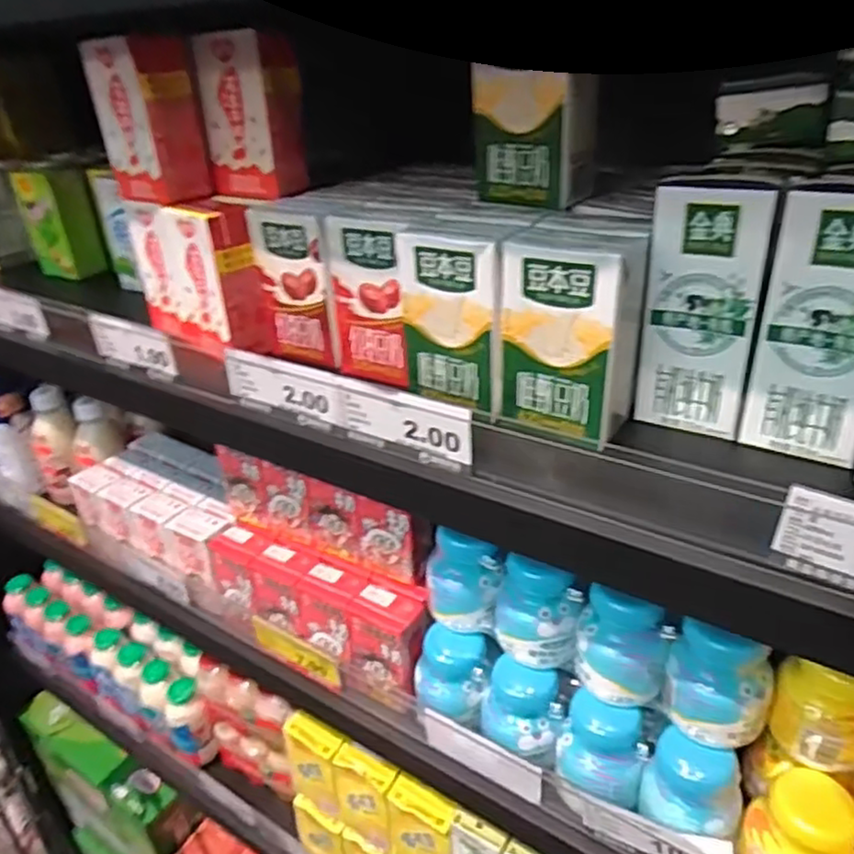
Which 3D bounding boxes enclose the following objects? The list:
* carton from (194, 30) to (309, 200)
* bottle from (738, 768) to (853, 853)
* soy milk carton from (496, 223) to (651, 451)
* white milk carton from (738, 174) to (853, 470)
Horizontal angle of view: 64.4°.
[{"bbox_3d":[-0.126,-0.223,0.490,0.069,0.100,0.041,12,33,26],"label":"carton"},{"bbox_3d":[0.209,0.232,0.377,0.058,0.076,0.052,20,37,36],"label":"bottle"},{"bbox_3d":[0.076,-0.049,0.367,0.070,0.103,0.039,13,33,28],"label":"soy milk carton"},{"bbox_3d":[0.203,-0.054,0.334,0.060,0.131,0.049,19,36,34],"label":"white milk carton"}]

